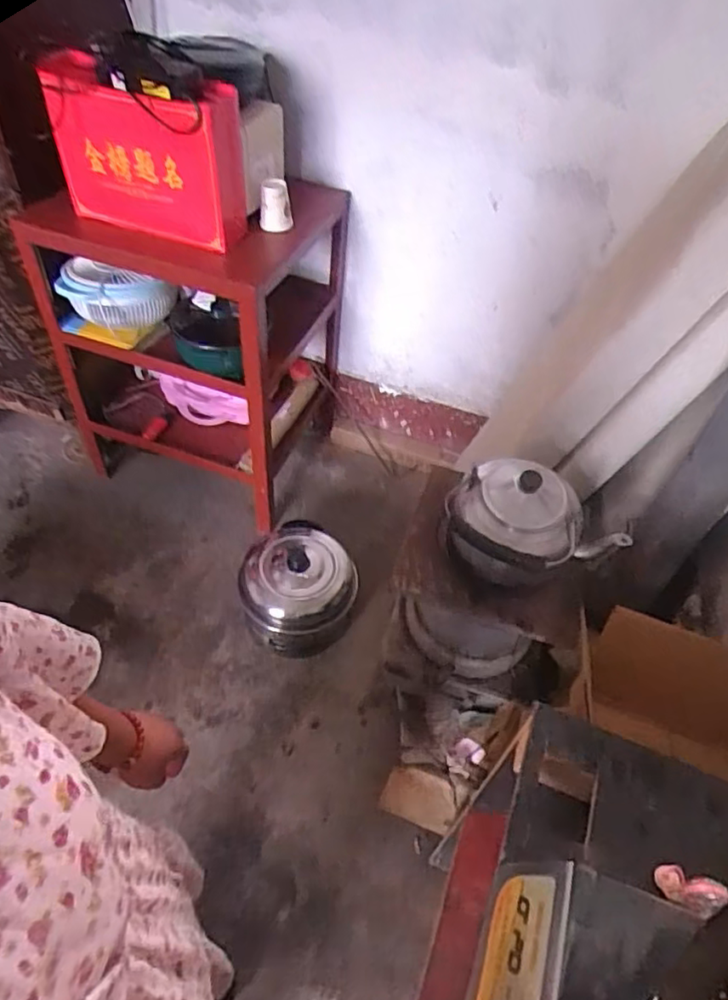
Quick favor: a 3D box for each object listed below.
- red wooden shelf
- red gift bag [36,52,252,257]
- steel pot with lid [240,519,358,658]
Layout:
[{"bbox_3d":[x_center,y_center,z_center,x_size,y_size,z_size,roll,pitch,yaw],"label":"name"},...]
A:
[{"bbox_3d":[-0.428,-0.428,1.711,0.642,0.744,0.508,22,50,12],"label":"red wooden shelf"},{"bbox_3d":[-0.426,-0.707,1.280,0.379,0.306,0.150,18,49,9],"label":"red gift bag"},{"bbox_3d":[-0.166,0.216,1.574,0.268,0.219,0.282,3,48,-4],"label":"steel pot with lid"}]

